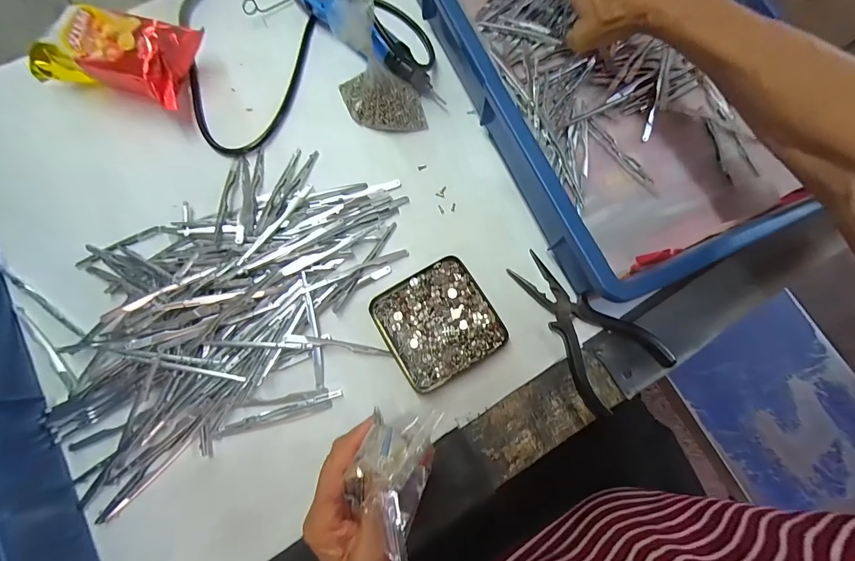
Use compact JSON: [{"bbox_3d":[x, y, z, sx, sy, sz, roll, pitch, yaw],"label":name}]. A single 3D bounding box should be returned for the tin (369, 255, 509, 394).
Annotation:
[{"bbox_3d":[0.009,0.038,0.326,0.096,0.011,0.096,-31,79,-7],"label":"tin"}]

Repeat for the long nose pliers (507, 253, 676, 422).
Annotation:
[{"bbox_3d":[0.143,0.036,0.327,0.080,0.014,0.147,-32,79,-7],"label":"long nose pliers"}]

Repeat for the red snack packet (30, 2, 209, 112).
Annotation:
[{"bbox_3d":[-0.302,-0.217,0.354,0.139,0.057,0.087,11,77,3],"label":"red snack packet"}]

